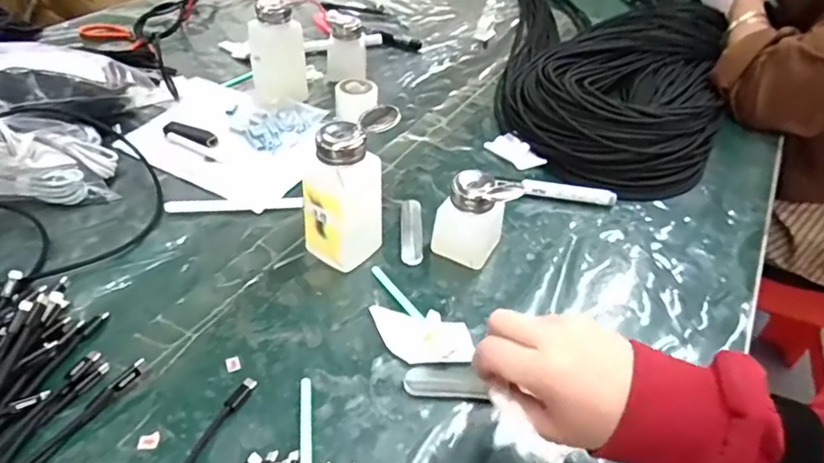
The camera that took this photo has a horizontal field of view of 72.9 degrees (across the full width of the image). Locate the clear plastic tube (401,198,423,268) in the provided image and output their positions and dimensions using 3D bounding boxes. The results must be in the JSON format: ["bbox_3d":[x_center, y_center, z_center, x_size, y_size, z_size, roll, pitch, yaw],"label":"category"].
[{"bbox_3d":[0.000,-0.001,0.534,0.021,0.011,0.083,2,41,-3],"label":"clear plastic tube"}]

